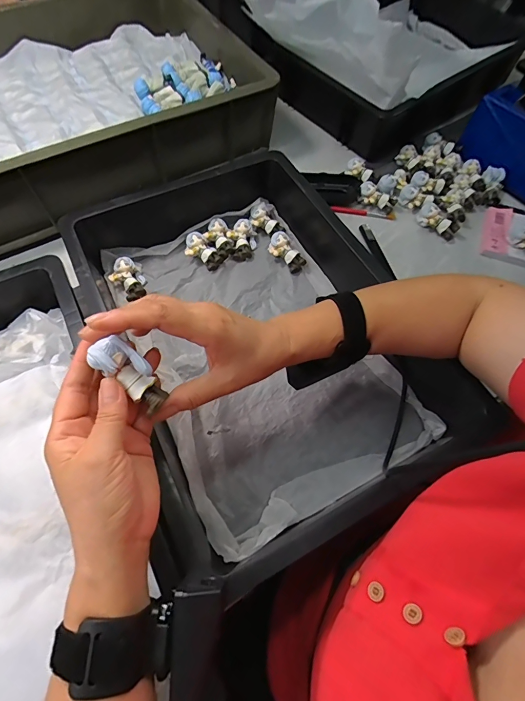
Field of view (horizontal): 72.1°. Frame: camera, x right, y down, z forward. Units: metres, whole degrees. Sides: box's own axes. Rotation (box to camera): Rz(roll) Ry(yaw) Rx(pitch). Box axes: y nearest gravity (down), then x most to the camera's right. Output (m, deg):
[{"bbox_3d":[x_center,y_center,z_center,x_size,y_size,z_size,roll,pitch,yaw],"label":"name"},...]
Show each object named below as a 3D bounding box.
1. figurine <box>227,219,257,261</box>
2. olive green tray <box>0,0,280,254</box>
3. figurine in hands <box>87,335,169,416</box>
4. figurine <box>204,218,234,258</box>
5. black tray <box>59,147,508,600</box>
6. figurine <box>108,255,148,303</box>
[{"bbox_3d":[-0.029,-0.163,0.528,0.041,0.025,0.060,1,63,-1],"label":"figurine"},{"bbox_3d":[-0.322,-0.395,0.571,0.567,0.113,0.406,-27,67,-15],"label":"olive green tray"},{"bbox_3d":[-0.090,0.016,0.247,0.024,0.016,0.057,-46,108,-21],"label":"figurine in hands"},{"bbox_3d":[-0.063,-0.163,0.522,0.035,0.019,0.056,-21,66,-12],"label":"figurine"},{"bbox_3d":[-0.016,-0.041,0.428,0.313,0.096,0.465,-24,66,-13],"label":"black tray"},{"bbox_3d":[-0.178,-0.095,0.484,0.038,0.024,0.057,-41,71,-20],"label":"figurine"}]

